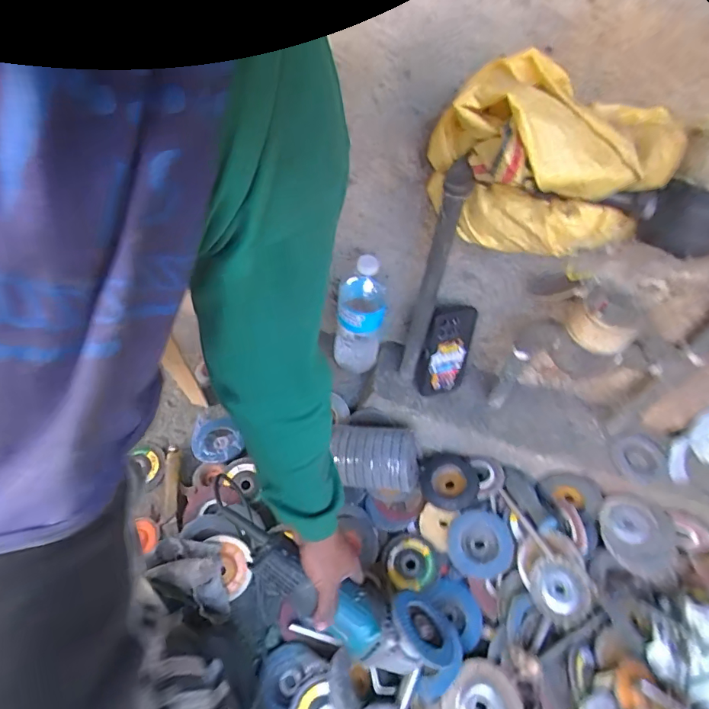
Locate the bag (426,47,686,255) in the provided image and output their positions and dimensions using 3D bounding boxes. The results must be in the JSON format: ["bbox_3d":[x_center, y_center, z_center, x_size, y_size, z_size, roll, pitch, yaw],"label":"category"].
[{"bbox_3d":[0.195,-0.197,0.485,0.236,0.181,0.132,18,51,9],"label":"bag"}]

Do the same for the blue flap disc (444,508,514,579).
[{"bbox_3d":[0.193,0.292,0.696,0.096,0.009,0.095,-5,60,9],"label":"blue flap disc"}]

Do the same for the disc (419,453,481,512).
[{"bbox_3d":[0.154,0.207,0.742,0.090,0.020,0.096,-9,49,11],"label":"disc"}]

